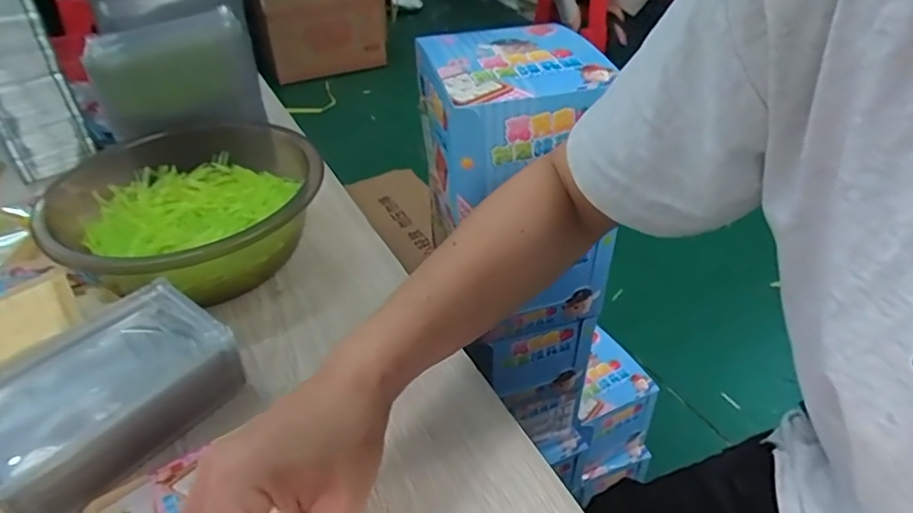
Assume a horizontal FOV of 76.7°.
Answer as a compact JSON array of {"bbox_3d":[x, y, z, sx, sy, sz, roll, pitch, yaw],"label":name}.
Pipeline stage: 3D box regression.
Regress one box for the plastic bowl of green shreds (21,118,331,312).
[{"bbox_3d":[-0.224,-0.045,0.493,0.212,0.074,0.215,-1,37,1],"label":"plastic bowl of green shreds"}]

